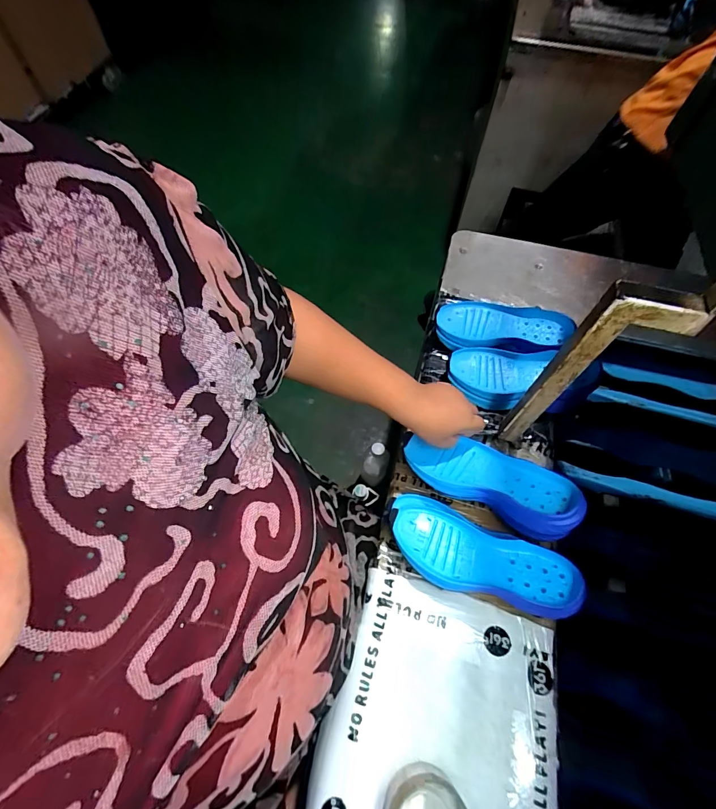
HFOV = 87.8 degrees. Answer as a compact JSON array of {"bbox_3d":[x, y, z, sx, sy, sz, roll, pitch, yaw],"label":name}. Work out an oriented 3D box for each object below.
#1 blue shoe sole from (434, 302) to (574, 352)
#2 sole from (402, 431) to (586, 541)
[{"bbox_3d":[0.253,-0.133,0.657,0.219,0.034,0.098,7,58,15],"label":"blue shoe sole"},{"bbox_3d":[0.173,0.102,0.511,0.229,0.056,0.087,19,58,29],"label":"sole"}]

